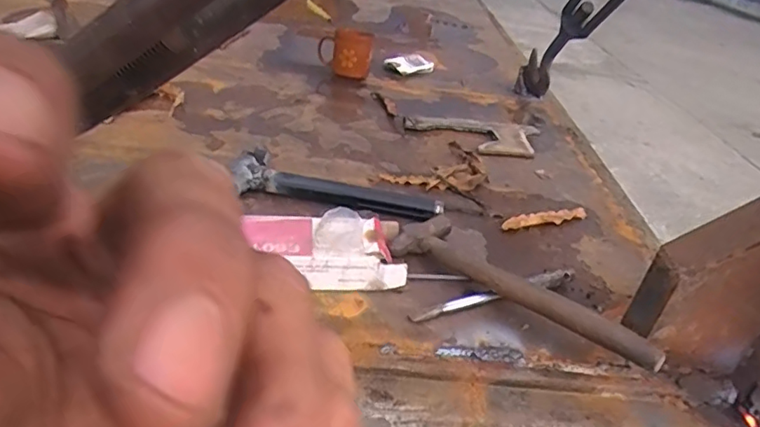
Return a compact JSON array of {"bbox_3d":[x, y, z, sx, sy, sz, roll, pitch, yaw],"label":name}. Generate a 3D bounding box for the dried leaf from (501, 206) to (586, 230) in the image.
[{"bbox_3d":[0.213,0.006,0.726,0.124,0.010,0.025,-3,34,-19],"label":"dried leaf"}]

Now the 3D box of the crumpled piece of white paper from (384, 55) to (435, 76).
[{"bbox_3d":[0.059,-0.304,1.143,0.100,0.030,0.044,-5,35,-21],"label":"crumpled piece of white paper"}]

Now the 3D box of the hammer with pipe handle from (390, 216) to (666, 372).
[{"bbox_3d":[0.144,0.072,0.569,0.281,0.050,0.082,29,38,28],"label":"hammer with pipe handle"}]

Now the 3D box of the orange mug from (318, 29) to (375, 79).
[{"bbox_3d":[-0.064,-0.306,1.061,0.095,0.093,0.069,1,33,-13],"label":"orange mug"}]

